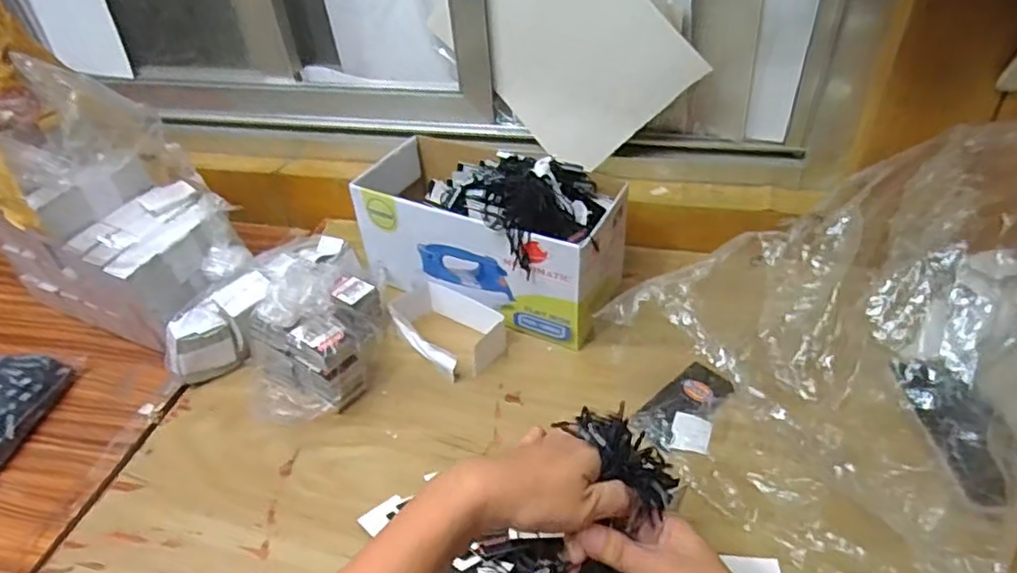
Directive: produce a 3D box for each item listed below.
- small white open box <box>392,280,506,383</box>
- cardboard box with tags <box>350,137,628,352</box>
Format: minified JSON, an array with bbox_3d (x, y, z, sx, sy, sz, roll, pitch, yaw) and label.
[{"bbox_3d":[-0.065,0.042,0.651,0.120,0.039,0.078,29,50,33],"label":"small white open box"},{"bbox_3d":[-0.025,-0.068,0.679,0.277,0.175,0.141,23,47,28],"label":"cardboard box with tags"}]

